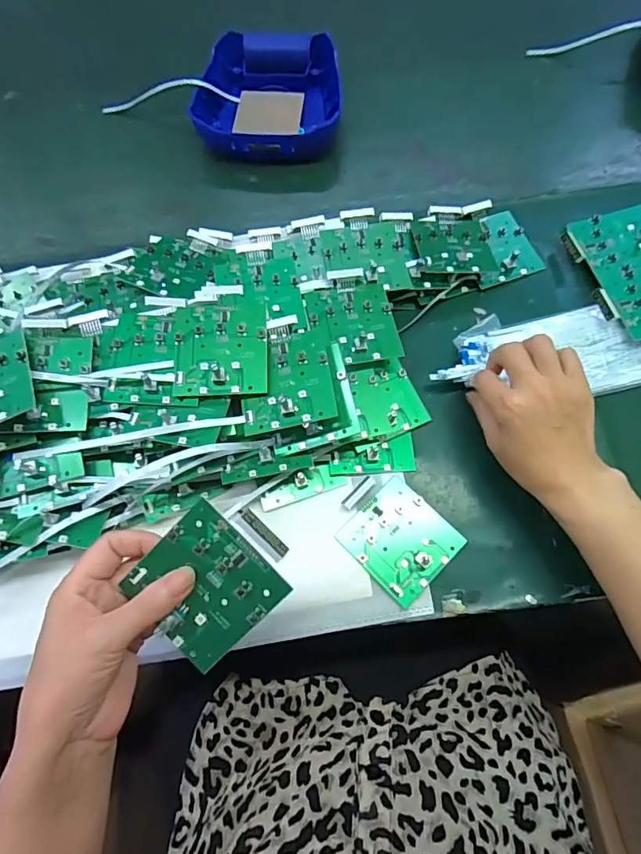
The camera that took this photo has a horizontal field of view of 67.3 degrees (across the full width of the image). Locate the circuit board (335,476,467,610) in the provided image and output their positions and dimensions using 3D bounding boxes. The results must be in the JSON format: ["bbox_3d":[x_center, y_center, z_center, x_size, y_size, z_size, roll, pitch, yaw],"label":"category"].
[{"bbox_3d":[0.066,0.092,0.395,0.073,0.006,0.077,-43,74,-13],"label":"circuit board"}]

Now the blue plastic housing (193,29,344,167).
[{"bbox_3d":[-0.058,-0.393,0.577,0.162,0.050,0.173,3,70,3],"label":"blue plastic housing"}]

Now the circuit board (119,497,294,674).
[{"bbox_3d":[-0.069,0.094,0.284,0.074,0.006,0.077,45,99,1],"label":"circuit board"}]

